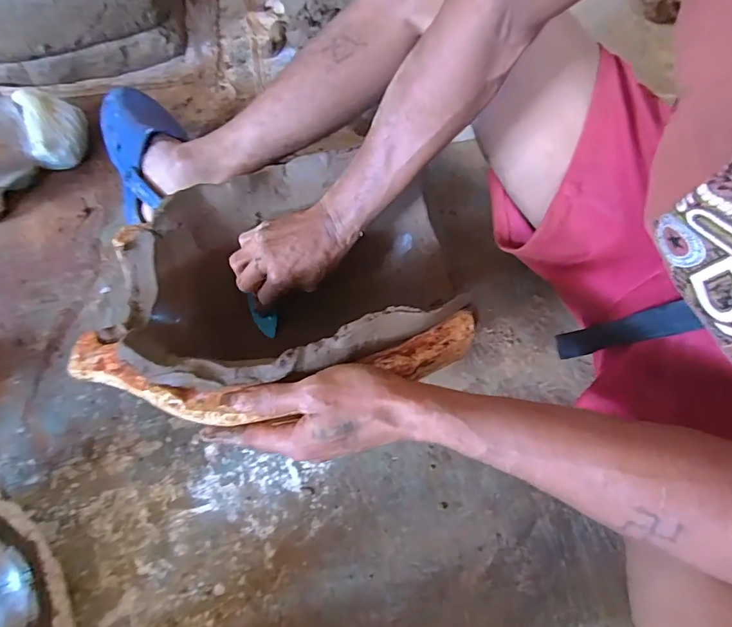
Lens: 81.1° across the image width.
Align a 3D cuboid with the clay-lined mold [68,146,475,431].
[{"bbox_3d":[-0.082,-0.029,0.451,0.334,0.188,0.277,-16,65,-4],"label":"clay-lined mold"}]

